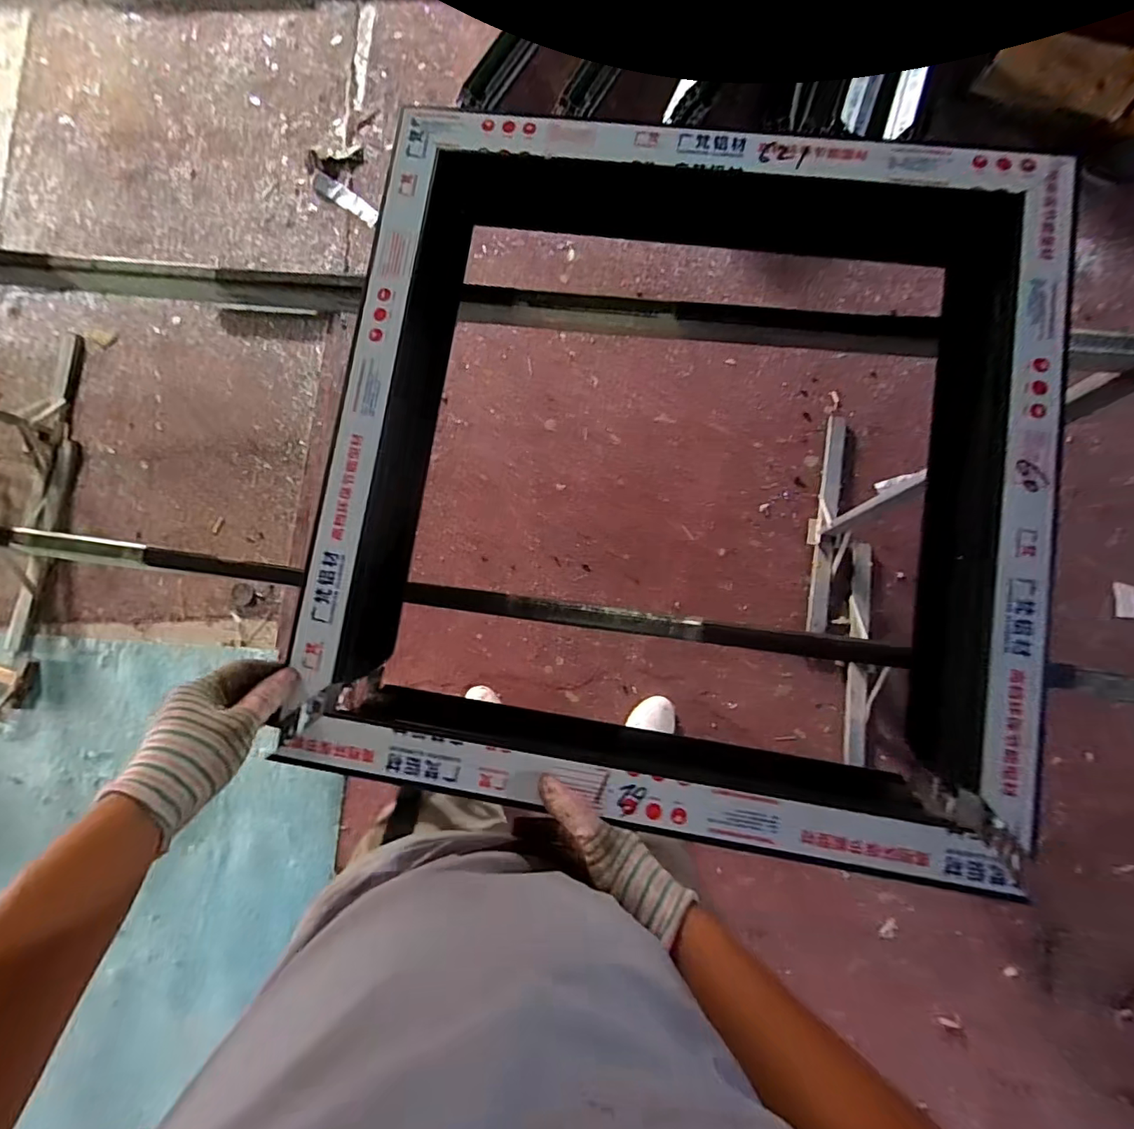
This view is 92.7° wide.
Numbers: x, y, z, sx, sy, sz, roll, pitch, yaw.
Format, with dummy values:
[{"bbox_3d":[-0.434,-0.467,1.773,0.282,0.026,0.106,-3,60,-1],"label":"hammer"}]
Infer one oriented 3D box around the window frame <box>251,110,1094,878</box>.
[{"bbox_3d":[0.103,-0.093,0.507,0.613,0.083,0.628,9,84,5],"label":"window frame"}]

